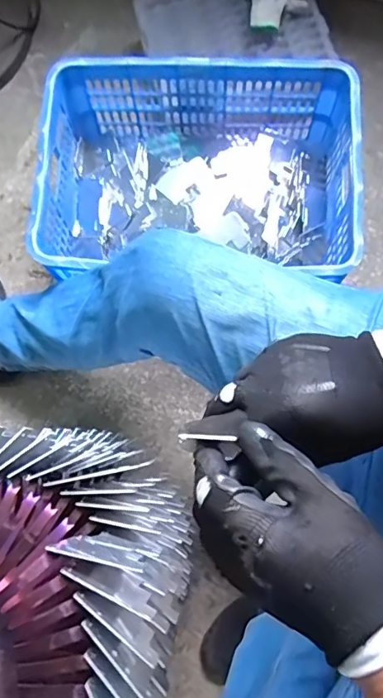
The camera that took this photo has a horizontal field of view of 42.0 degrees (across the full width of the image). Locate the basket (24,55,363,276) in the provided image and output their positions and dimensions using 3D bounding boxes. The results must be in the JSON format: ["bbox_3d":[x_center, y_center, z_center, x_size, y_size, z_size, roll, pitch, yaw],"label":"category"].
[{"bbox_3d":[0.012,-0.257,0.798,0.463,0.189,0.327,2,74,2],"label":"basket"}]

